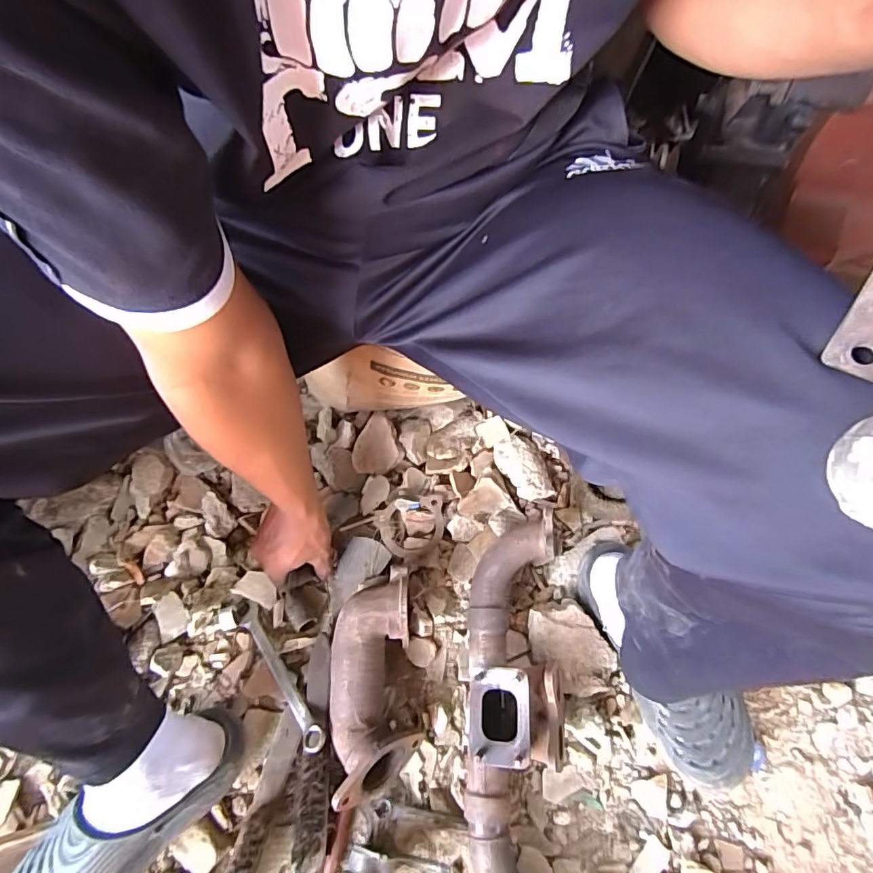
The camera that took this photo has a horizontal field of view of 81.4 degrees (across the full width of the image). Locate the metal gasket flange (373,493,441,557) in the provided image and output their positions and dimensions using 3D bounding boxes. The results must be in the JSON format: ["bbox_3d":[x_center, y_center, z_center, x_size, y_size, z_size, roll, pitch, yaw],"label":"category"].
[{"bbox_3d":[-0.036,0.119,0.674,0.090,0.015,0.077,-7,68,2],"label":"metal gasket flange"}]

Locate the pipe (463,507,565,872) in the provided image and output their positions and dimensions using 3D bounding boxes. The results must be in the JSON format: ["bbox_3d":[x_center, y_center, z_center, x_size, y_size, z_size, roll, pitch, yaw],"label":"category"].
[{"bbox_3d":[0.089,0.310,0.572,0.105,0.104,0.427,2,71,2],"label":"pipe"}]

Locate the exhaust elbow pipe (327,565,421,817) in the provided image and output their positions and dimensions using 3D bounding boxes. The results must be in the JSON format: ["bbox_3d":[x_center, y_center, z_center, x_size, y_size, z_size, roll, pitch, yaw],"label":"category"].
[{"bbox_3d":[-0.075,0.284,0.590,0.103,0.085,0.236,-6,71,-1],"label":"exhaust elbow pipe"}]

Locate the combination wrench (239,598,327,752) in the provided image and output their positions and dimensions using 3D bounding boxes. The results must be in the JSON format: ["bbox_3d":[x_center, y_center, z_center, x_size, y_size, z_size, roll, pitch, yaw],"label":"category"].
[{"bbox_3d":[-0.193,0.290,0.624,0.026,0.016,0.204,-36,55,-15],"label":"combination wrench"}]

